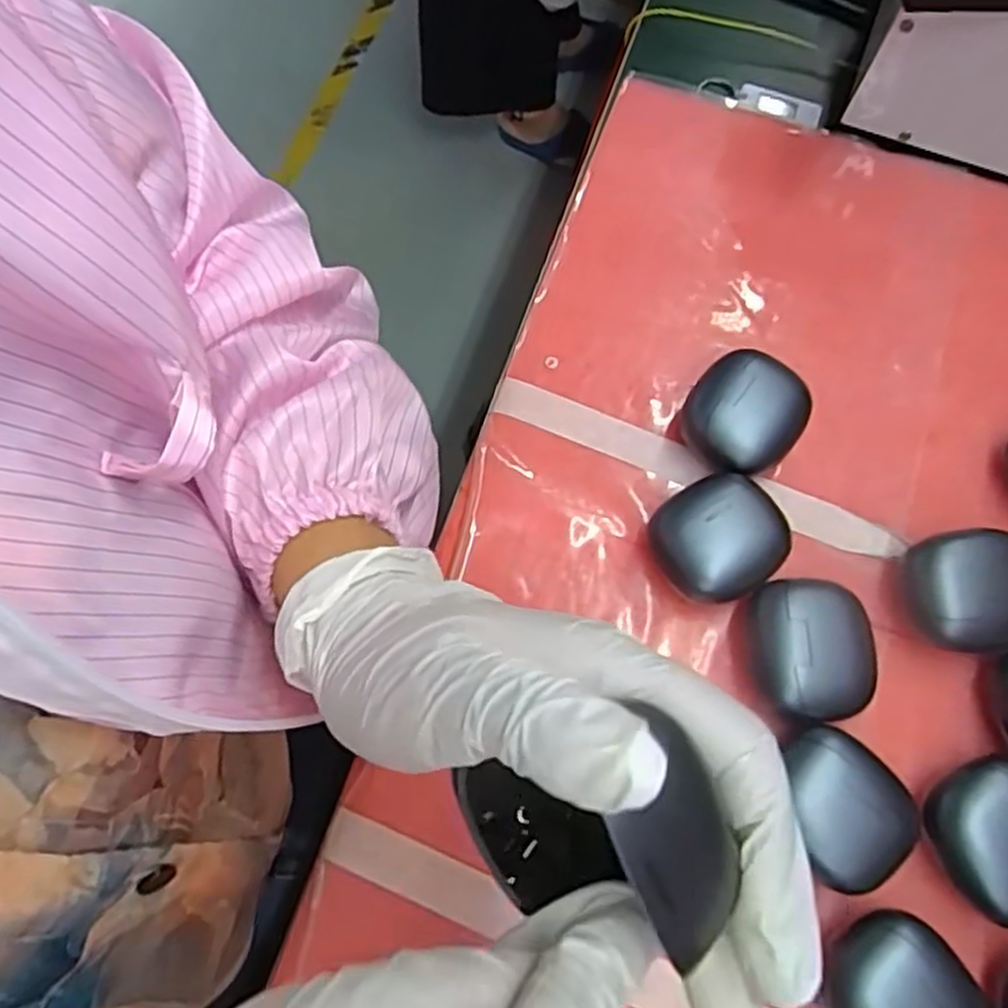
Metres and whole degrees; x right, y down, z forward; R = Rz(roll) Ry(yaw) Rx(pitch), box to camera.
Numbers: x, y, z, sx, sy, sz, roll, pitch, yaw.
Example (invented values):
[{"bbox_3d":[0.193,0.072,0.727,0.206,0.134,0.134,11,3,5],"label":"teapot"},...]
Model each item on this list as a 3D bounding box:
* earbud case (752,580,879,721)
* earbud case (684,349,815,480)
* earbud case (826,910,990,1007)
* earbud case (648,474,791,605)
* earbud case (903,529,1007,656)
[{"bbox_3d":[0.124,0.061,0.314,0.049,0.032,0.054,3,71,-1],"label":"earbud case"},{"bbox_3d":[0.111,-0.041,0.350,0.055,0.026,0.050,-40,77,-14],"label":"earbud case"},{"bbox_3d":[0.142,0.179,0.271,0.047,0.032,0.055,-28,74,-11],"label":"earbud case"},{"bbox_3d":[0.092,0.017,0.328,0.054,0.029,0.050,-22,73,-10],"label":"earbud case"},{"bbox_3d":[0.199,0.039,0.326,0.051,0.027,0.049,1,71,-2],"label":"earbud case"}]

